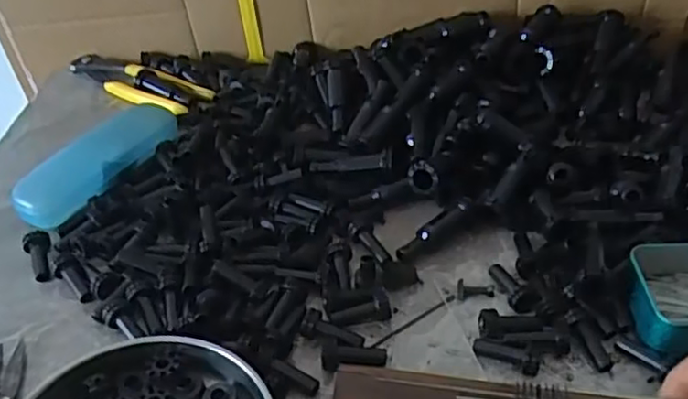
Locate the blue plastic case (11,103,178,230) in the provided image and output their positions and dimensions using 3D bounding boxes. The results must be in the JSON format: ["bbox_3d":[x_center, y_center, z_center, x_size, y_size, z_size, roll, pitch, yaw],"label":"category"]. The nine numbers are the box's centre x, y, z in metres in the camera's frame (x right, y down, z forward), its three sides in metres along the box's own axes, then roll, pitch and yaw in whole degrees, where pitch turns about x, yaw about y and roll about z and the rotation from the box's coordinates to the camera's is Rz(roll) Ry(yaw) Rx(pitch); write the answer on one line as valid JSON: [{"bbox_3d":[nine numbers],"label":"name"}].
[{"bbox_3d":[-0.188,-0.031,0.521,0.047,0.034,0.148,18,43,23],"label":"blue plastic case"}]

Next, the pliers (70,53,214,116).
[{"bbox_3d":[-0.202,-0.116,0.643,0.176,0.018,0.057,26,46,29],"label":"pliers"}]

